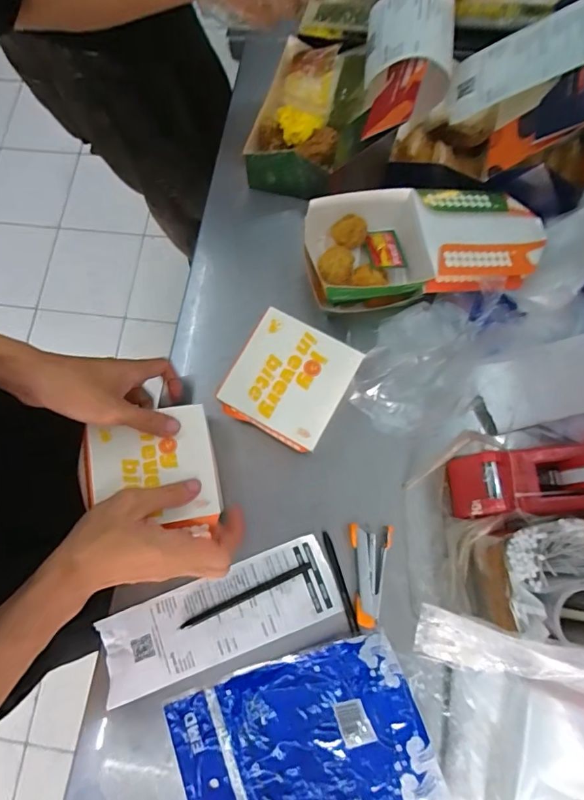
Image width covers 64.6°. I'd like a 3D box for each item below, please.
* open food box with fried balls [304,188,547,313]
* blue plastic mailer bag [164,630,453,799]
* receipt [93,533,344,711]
[{"bbox_3d":[0.138,-0.159,0.490,0.245,0.060,0.120,-6,76,3],"label":"open food box with fried balls"},{"bbox_3d":[0.009,0.315,0.409,0.214,0.031,0.153,-21,76,-1],"label":"blue plastic mailer bag"},{"bbox_3d":[-0.072,0.210,0.446,0.230,0.004,0.076,-22,76,-2],"label":"receipt"}]

